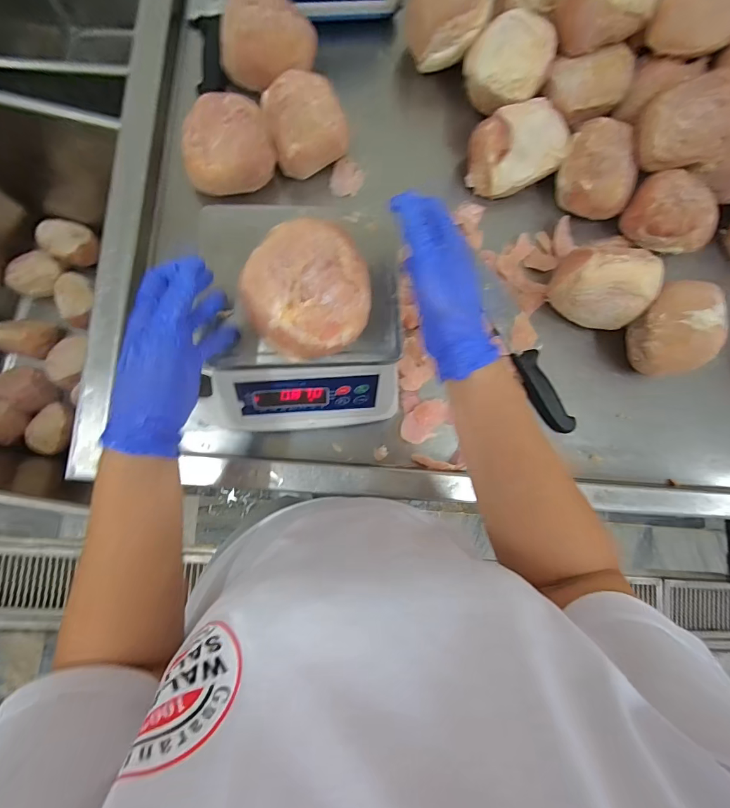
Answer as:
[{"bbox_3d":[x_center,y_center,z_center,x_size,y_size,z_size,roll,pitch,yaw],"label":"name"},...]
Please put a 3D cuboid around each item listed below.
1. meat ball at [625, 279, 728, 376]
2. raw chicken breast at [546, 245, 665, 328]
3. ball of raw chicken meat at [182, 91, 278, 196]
[{"bbox_3d":[0.437,-0.107,0.572,0.085,0.087,0.125,3,84,-7],"label":"meat ball"},{"bbox_3d":[0.342,-0.172,0.573,0.132,0.083,0.100,26,82,-4],"label":"raw chicken breast"},{"bbox_3d":[-0.181,-0.342,0.535,0.114,0.070,0.117,1,84,-7],"label":"ball of raw chicken meat"}]

